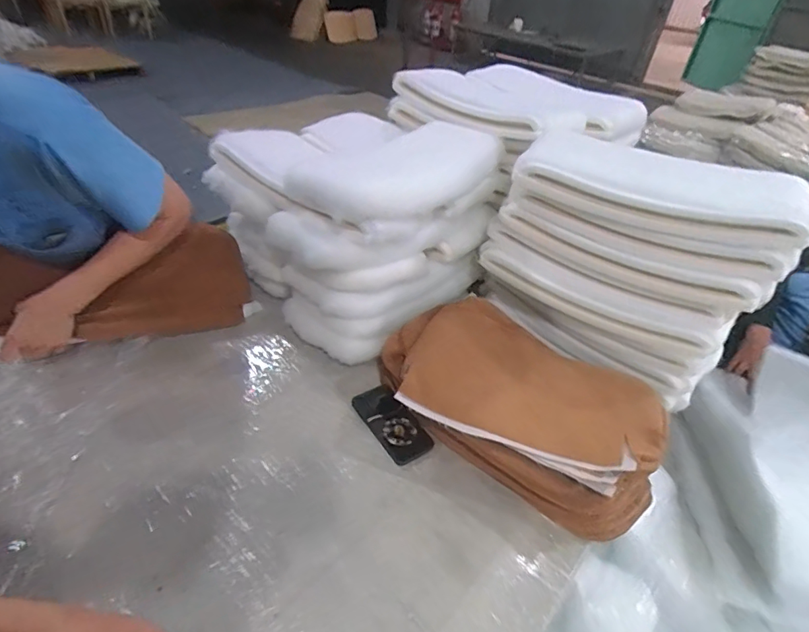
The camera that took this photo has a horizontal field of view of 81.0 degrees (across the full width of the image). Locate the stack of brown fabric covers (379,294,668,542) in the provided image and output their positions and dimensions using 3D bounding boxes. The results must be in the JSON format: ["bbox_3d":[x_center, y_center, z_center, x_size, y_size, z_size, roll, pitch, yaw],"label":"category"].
[{"bbox_3d":[0.204,0.157,0.862,0.500,0.144,0.296,24,42,21],"label":"stack of brown fabric covers"}]

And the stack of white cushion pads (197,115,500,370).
[{"bbox_3d":[-0.097,-0.213,1.074,0.465,0.344,0.470,32,45,28],"label":"stack of white cushion pads"}]

